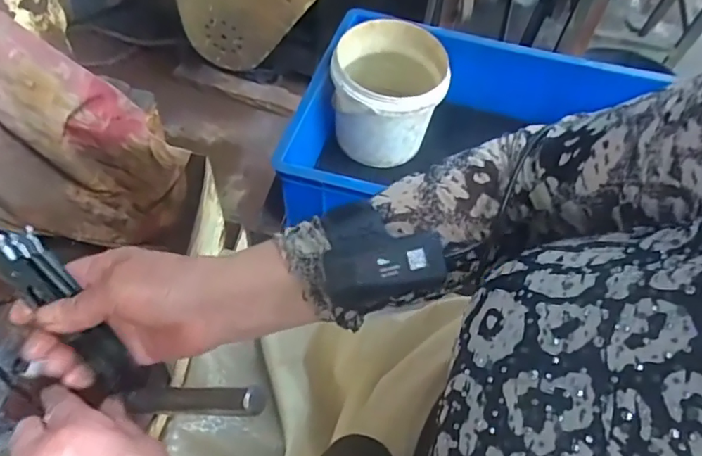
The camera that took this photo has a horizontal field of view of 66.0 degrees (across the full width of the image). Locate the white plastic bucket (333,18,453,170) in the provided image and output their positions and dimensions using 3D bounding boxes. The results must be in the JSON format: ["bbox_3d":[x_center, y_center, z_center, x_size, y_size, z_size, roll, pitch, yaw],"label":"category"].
[{"bbox_3d":[0.052,-0.184,0.784,0.152,0.152,0.149,2,55,-3],"label":"white plastic bucket"}]

